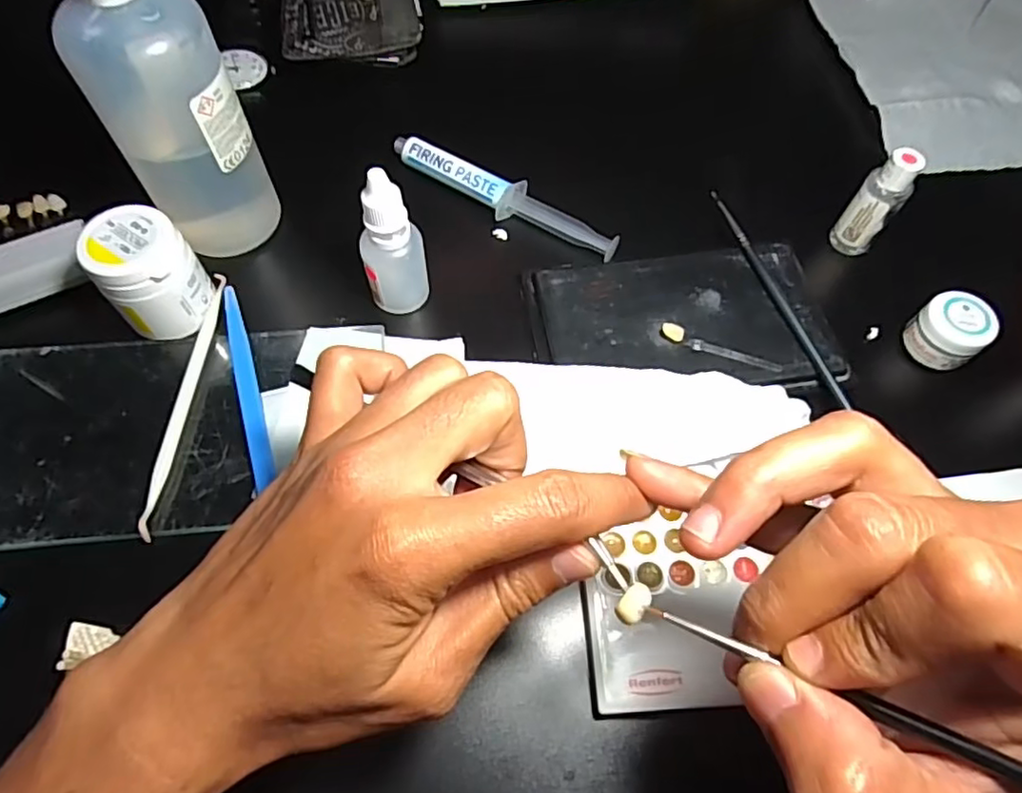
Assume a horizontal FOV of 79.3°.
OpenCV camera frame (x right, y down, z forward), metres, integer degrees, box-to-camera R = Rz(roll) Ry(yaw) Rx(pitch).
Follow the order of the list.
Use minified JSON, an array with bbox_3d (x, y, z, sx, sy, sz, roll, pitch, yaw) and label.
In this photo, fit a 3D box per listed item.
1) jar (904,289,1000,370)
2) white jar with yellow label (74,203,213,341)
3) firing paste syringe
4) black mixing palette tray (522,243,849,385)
[{"bbox_3d":[0.222,-0.034,0.312,0.030,0.024,0.032,1,63,-2],"label":"jar"},{"bbox_3d":[-0.175,-0.059,0.298,0.042,0.048,0.043,1,63,-2],"label":"white jar with yellow label"},{"bbox_3d":[-0.005,-0.117,0.357,0.145,0.012,0.022,30,66,12],"label":"firing paste syringe"},{"bbox_3d":[0.086,-0.041,0.318,0.150,0.010,0.081,-4,63,-5],"label":"black mixing palette tray"}]

